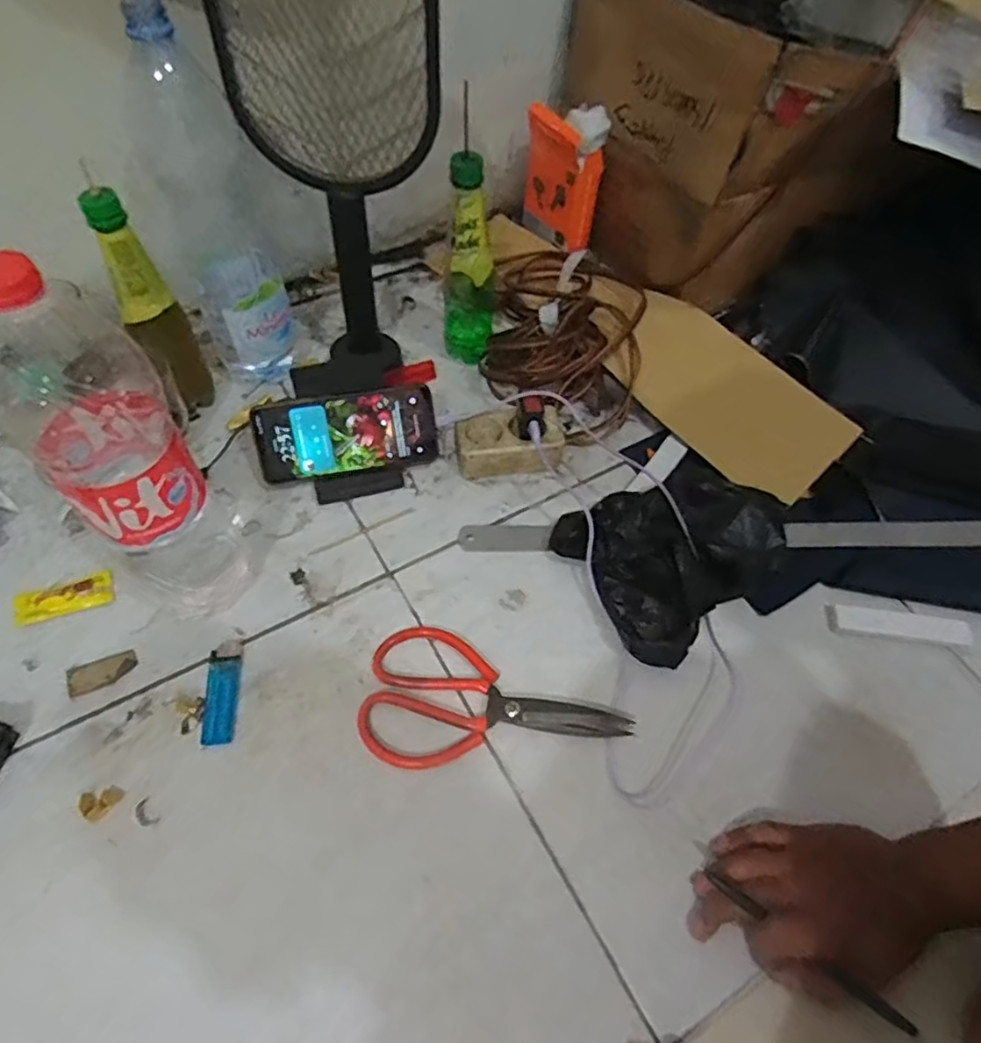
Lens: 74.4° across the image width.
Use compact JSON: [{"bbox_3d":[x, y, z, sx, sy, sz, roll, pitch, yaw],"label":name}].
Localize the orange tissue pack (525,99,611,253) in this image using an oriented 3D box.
[{"bbox_3d":[0.090,-0.433,0.814,0.033,0.163,0.119,-36,61,-23],"label":"orange tissue pack"}]

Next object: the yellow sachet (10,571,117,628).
[{"bbox_3d":[-0.373,0.067,0.565,0.079,0.004,0.031,-18,60,-13],"label":"yellow sachet"}]

